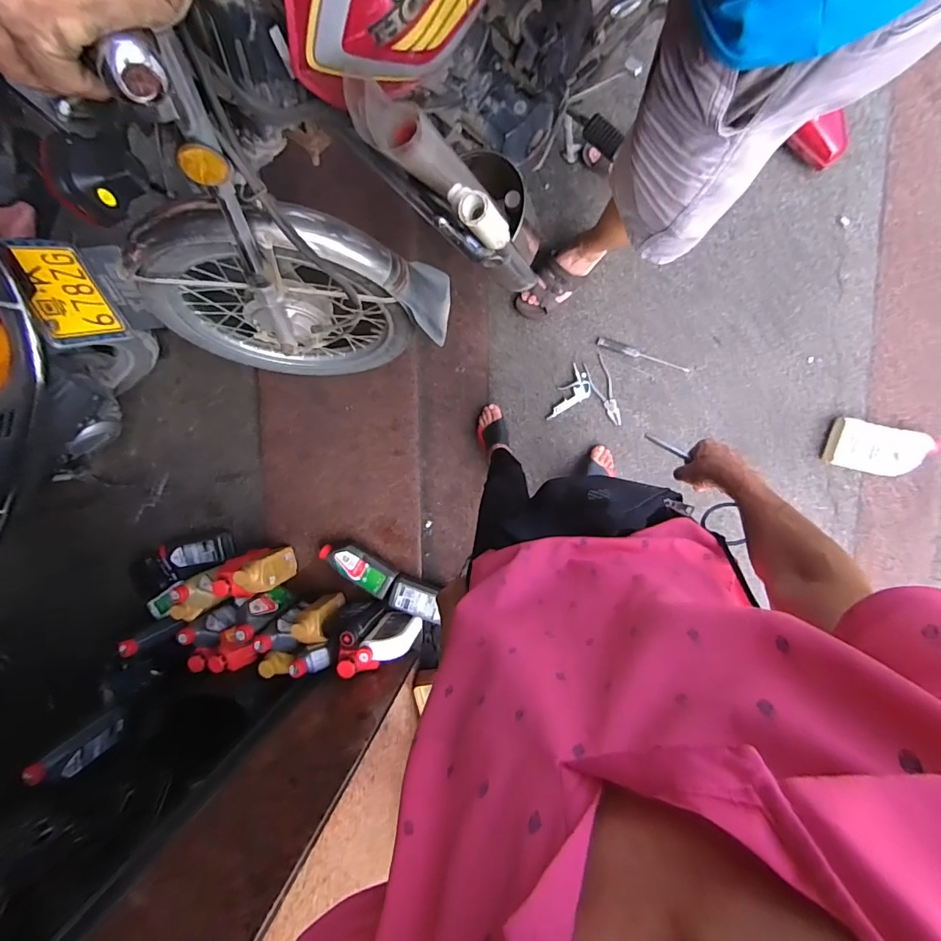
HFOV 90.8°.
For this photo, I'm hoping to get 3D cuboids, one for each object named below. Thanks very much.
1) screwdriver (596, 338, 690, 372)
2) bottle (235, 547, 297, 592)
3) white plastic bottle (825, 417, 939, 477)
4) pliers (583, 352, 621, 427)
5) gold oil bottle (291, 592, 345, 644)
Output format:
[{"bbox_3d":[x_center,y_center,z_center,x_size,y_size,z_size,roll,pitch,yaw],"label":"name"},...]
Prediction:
[{"bbox_3d":[0.466,-0.311,1.257,0.250,0.023,0.025,22,101,7],"label":"screwdriver"},{"bbox_3d":[-0.598,0.299,1.389,0.075,0.200,0.100,-35,91,12],"label":"bottle"},{"bbox_3d":[1.038,-0.053,1.184,0.215,0.069,0.122,14,99,7],"label":"white plastic bottle"},{"bbox_3d":[0.373,-0.218,1.278,0.061,0.011,0.199,-24,93,12],"label":"pliers"},{"bbox_3d":[-0.445,0.435,1.377,0.097,0.197,0.071,12,100,8],"label":"gold oil bottle"}]

